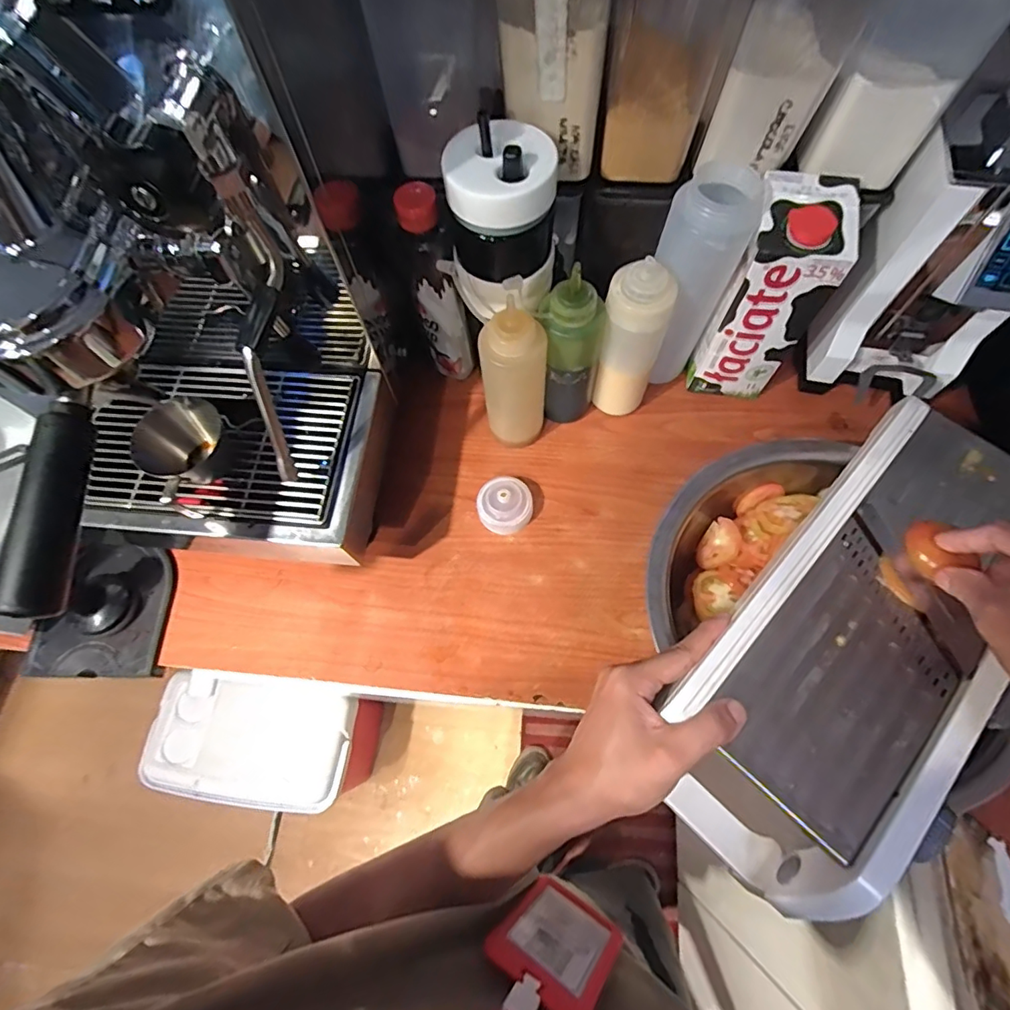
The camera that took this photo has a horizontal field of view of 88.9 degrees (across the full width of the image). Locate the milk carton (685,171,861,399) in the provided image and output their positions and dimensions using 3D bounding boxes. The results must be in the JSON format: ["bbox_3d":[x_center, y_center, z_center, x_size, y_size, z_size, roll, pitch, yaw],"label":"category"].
[{"bbox_3d":[0.242,-0.187,0.488,0.083,0.202,0.074,11,69,7],"label":"milk carton"}]

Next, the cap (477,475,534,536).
[{"bbox_3d":[0.000,-0.002,0.512,0.053,0.032,0.055,-1,68,3],"label":"cap"}]

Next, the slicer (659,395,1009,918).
[{"bbox_3d":[0.244,0.087,0.364,0.162,0.101,0.356,32,78,15],"label":"slicer"}]

